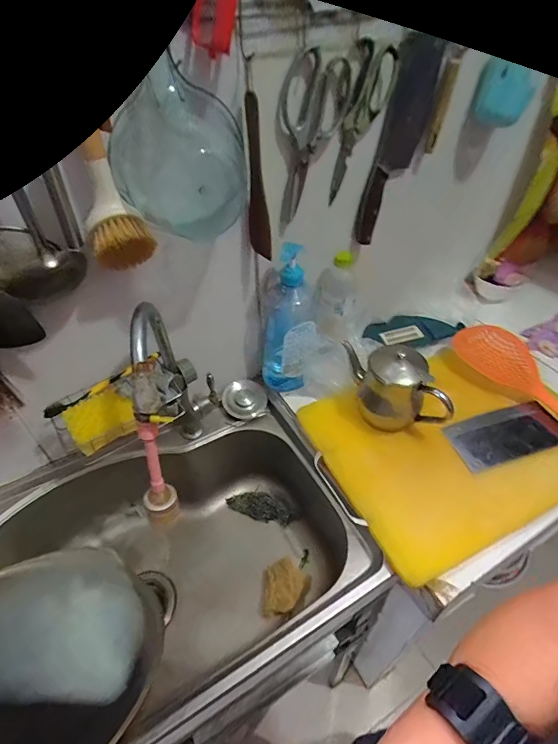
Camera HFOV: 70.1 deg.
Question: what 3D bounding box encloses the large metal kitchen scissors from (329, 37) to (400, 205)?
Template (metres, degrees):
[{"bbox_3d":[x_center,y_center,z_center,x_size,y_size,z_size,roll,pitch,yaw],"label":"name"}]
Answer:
[{"bbox_3d":[0.113,-0.353,0.579,0.081,0.198,0.012,-6,40,-37],"label":"large metal kitchen scissors"}]

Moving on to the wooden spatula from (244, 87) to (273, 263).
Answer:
[{"bbox_3d":[-0.029,-0.250,0.534,0.010,0.195,0.047,-27,50,-24],"label":"wooden spatula"}]

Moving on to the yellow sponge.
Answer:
[{"bbox_3d":[-0.249,0.064,0.557,0.083,0.040,0.077,-27,50,-24],"label":"yellow sponge"}]

